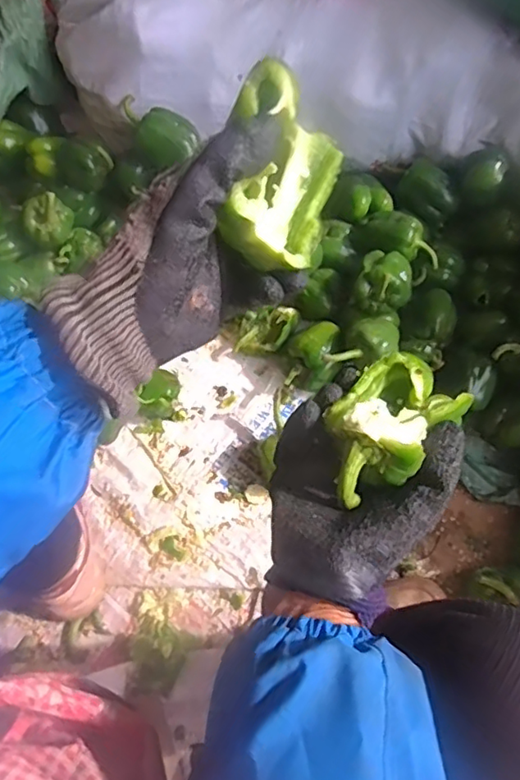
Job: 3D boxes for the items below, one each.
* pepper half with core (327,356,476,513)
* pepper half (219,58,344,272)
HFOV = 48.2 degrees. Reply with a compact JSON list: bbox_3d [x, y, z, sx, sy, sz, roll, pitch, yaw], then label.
[{"bbox_3d":[0.077,0.017,0.352,0.097,0.039,0.059,-39,73,-15],"label":"pepper half with core"},{"bbox_3d":[0.010,-0.108,0.290,0.051,0.056,0.076,16,68,6],"label":"pepper half"}]

